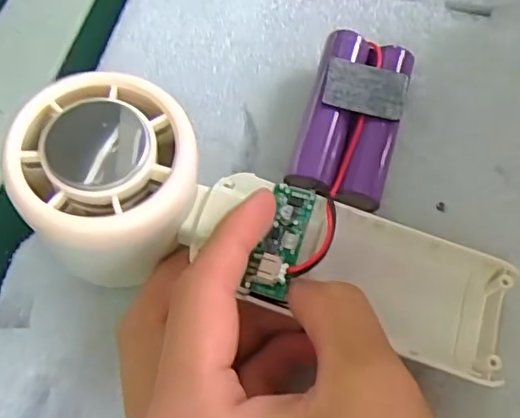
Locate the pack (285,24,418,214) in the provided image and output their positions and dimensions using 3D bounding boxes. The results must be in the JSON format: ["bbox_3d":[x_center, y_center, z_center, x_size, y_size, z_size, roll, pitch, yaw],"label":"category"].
[{"bbox_3d":[0.035,-0.034,0.214,0.034,0.026,0.070,16,69,9],"label":"pack"}]

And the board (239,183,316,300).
[{"bbox_3d":[0.007,0.009,0.183,0.013,0.008,0.039,16,60,9],"label":"board"}]

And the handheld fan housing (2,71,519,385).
[{"bbox_3d":[0.004,0.009,0.184,0.165,0.036,0.058,21,68,-15],"label":"handheld fan housing"}]

